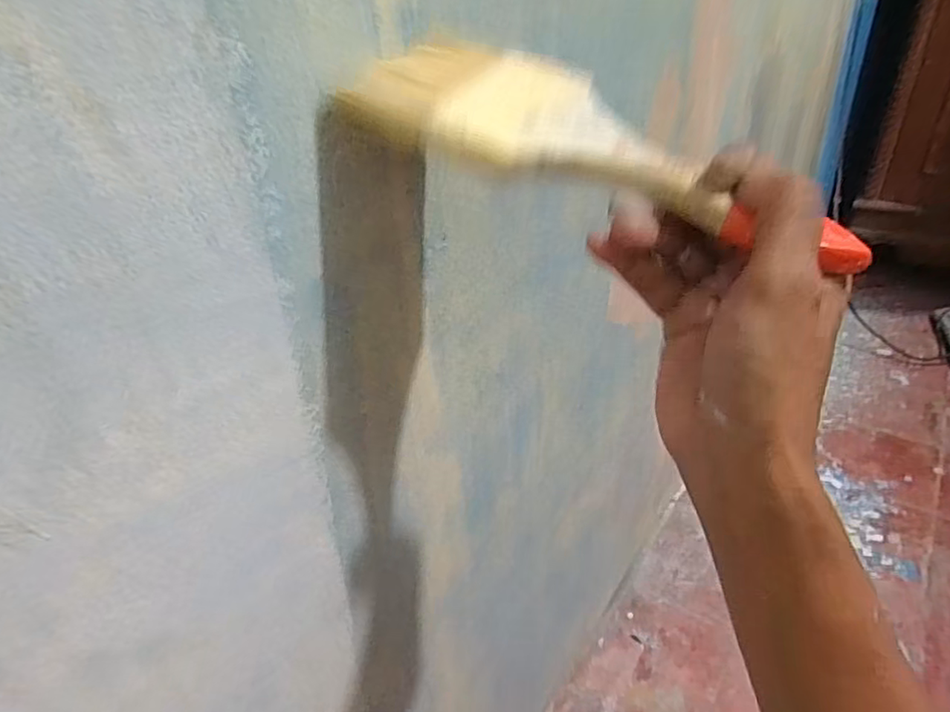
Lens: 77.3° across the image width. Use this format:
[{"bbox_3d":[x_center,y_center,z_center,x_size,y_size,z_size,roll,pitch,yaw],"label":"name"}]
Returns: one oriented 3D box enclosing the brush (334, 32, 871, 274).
[{"bbox_3d":[0.050,-0.081,0.230,0.193,0.029,0.068,23,37,7],"label":"brush"}]

